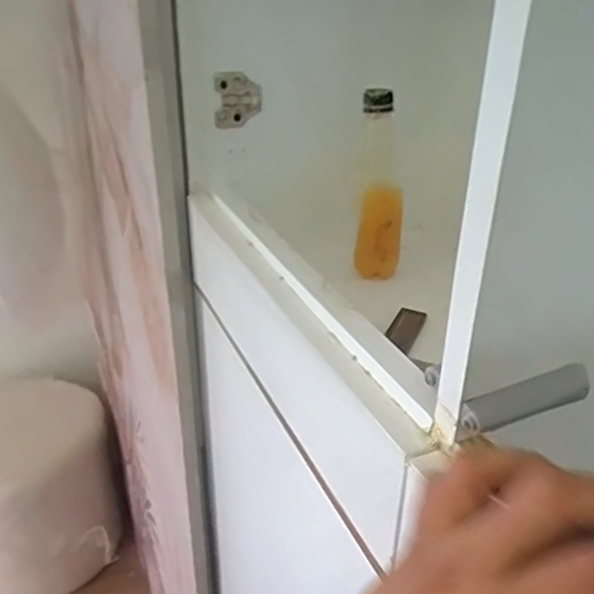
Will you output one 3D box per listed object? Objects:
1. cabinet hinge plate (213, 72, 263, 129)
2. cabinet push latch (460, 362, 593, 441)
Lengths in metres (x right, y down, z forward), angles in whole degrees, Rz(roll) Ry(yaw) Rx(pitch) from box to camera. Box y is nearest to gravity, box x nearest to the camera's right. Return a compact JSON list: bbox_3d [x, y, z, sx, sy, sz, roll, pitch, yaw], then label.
[{"bbox_3d":[-0.061,-0.202,0.647,0.047,0.053,0.014,-15,33,-27],"label":"cabinet hinge plate"},{"bbox_3d":[0.118,0.053,0.326,0.080,0.016,0.016,-12,31,-22],"label":"cabinet push latch"}]

